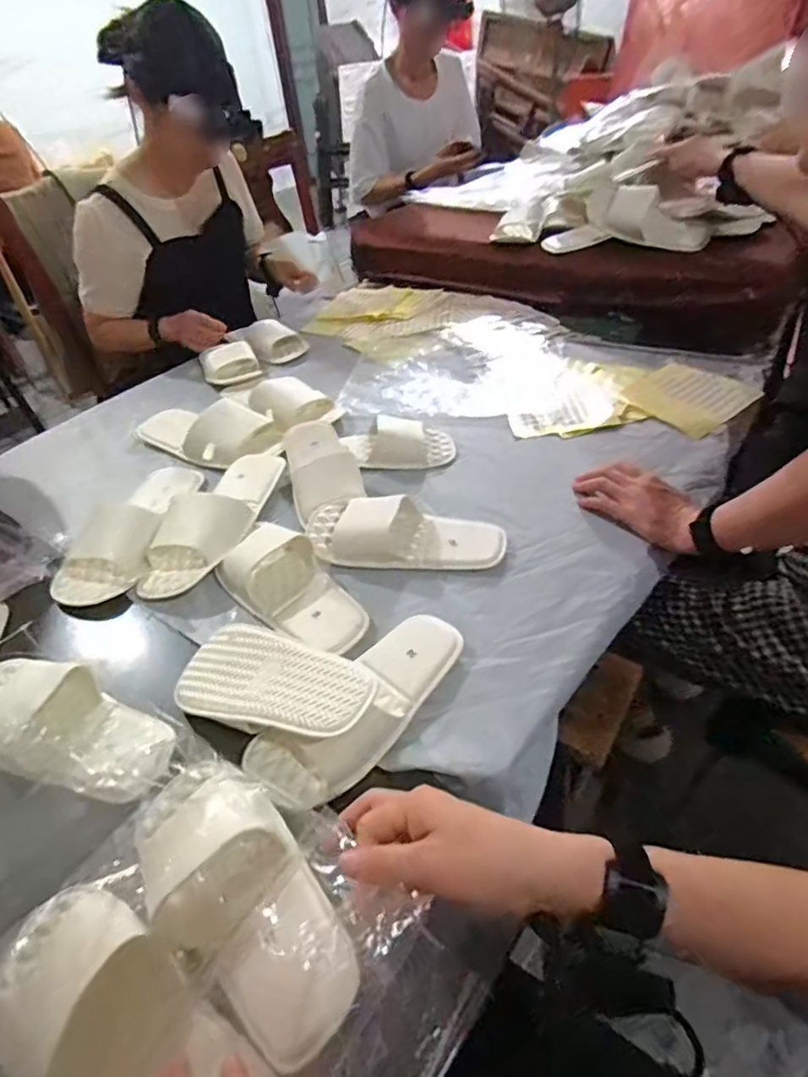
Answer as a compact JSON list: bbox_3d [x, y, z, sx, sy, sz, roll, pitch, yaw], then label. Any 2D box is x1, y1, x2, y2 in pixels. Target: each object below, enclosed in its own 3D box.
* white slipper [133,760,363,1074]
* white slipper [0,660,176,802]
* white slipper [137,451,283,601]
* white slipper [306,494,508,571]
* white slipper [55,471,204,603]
[{"bbox_3d":[-0.121,0.240,0.408,0.096,0.051,0.225,-36,48,-29],"label":"white slipper"},{"bbox_3d":[-0.329,0.173,0.546,0.250,0.052,0.098,15,46,22],"label":"white slipper"},{"bbox_3d":[-0.242,-0.033,0.752,0.102,0.051,0.265,12,45,20],"label":"white slipper"},{"bbox_3d":[0.001,-0.018,0.702,0.237,0.057,0.110,-3,41,4],"label":"white slipper"},{"bbox_3d":[-0.368,-0.029,0.766,0.119,0.054,0.259,1,42,9],"label":"white slipper"}]

